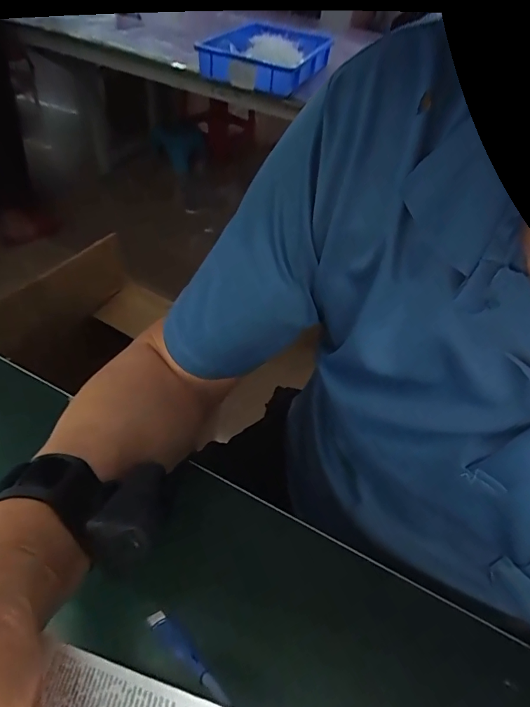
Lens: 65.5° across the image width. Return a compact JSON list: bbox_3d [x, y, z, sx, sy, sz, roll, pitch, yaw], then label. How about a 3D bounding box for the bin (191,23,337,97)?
[{"bbox_3d":[0.013,-0.833,1.163,0.259,0.080,0.376,21,50,12],"label":"bin"}]

